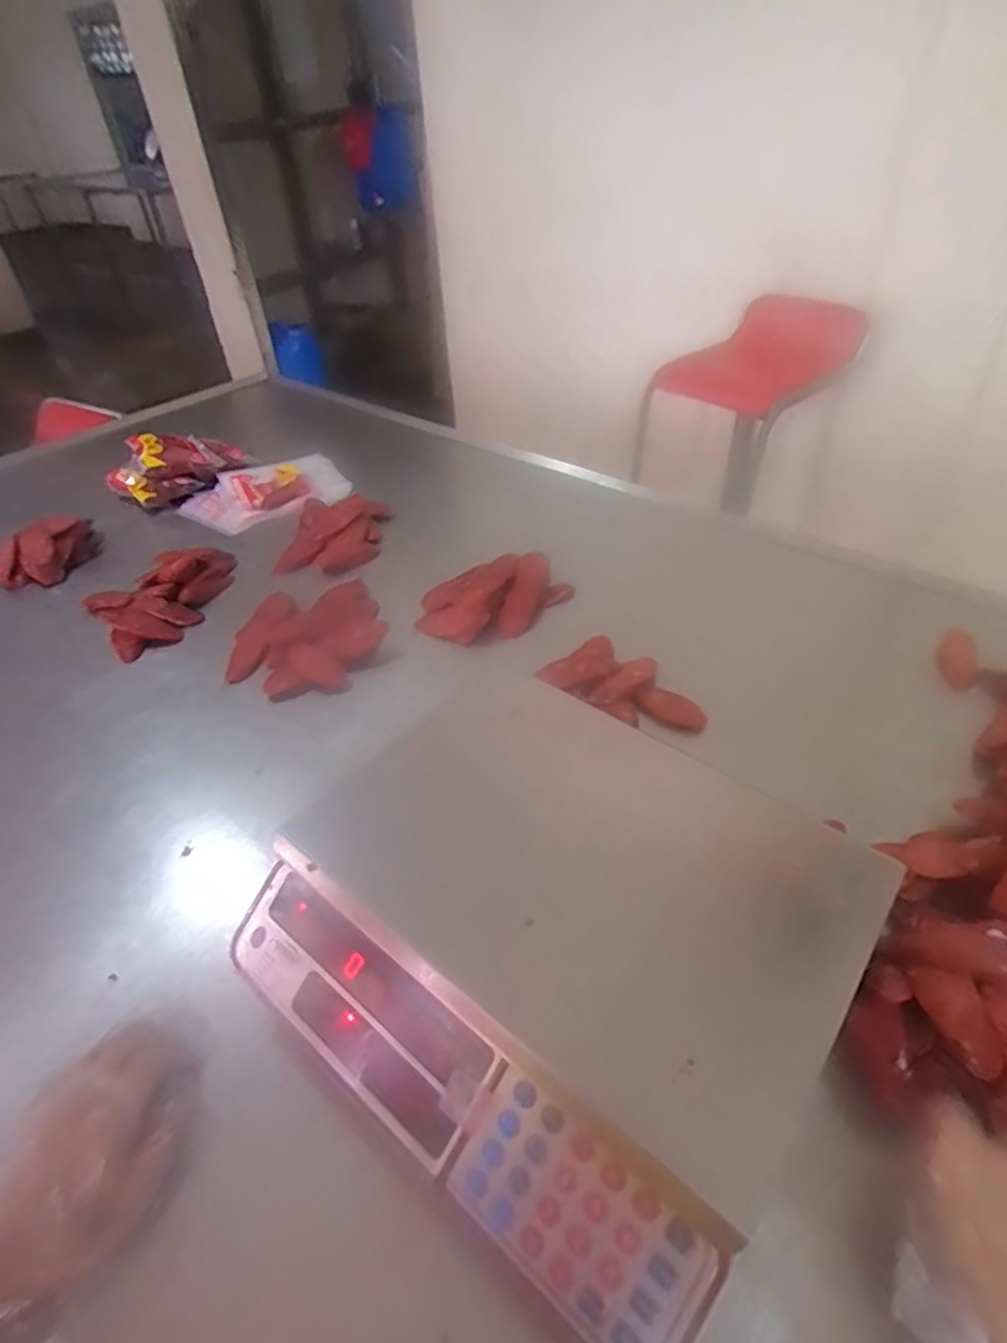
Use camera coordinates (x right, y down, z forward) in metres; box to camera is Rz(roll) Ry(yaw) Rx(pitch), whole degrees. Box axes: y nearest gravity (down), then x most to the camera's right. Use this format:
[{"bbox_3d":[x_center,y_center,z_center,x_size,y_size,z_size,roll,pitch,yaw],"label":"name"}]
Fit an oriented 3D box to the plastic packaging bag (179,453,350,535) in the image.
[{"bbox_3d":[-0.407,-0.307,1.129,0.247,0.021,0.187,-28,47,-26],"label":"plastic packaging bag"}]

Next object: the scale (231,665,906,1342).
[{"bbox_3d":[0.042,0.176,0.481,0.338,0.115,0.334,27,50,30],"label":"scale"}]

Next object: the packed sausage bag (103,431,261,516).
[{"bbox_3d":[-0.556,-0.362,1.143,0.141,0.080,0.226,29,51,31],"label":"packed sausage bag"}]

